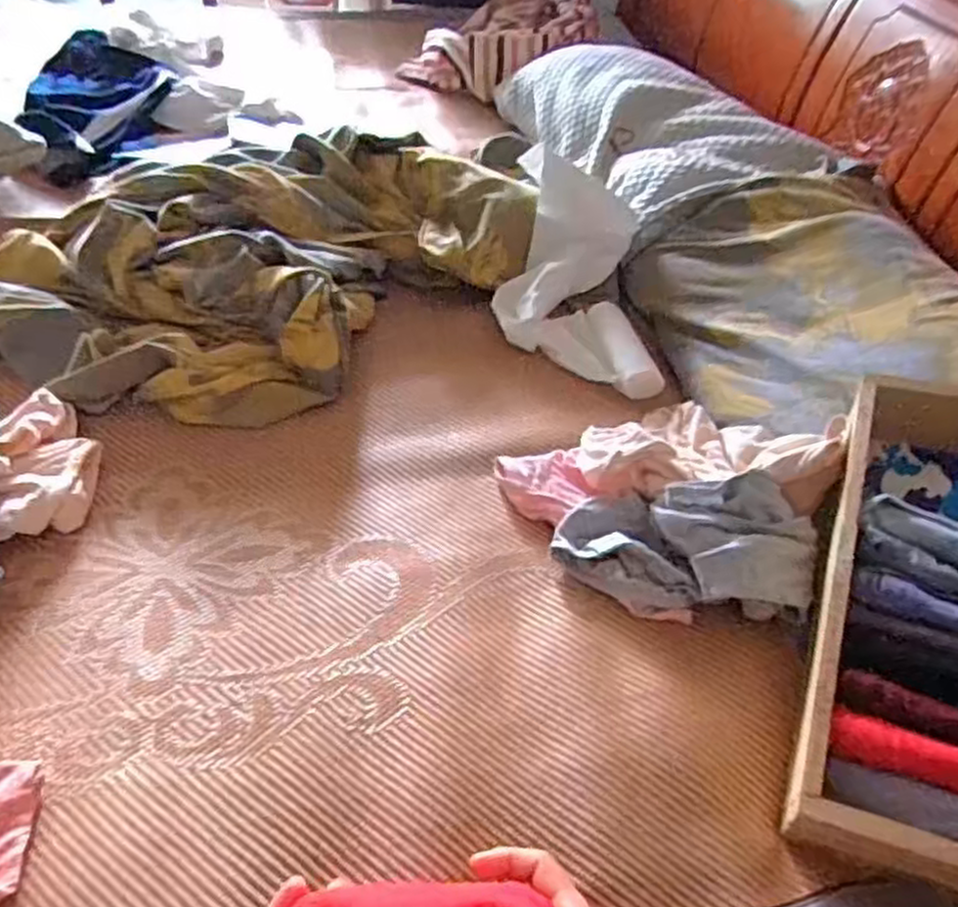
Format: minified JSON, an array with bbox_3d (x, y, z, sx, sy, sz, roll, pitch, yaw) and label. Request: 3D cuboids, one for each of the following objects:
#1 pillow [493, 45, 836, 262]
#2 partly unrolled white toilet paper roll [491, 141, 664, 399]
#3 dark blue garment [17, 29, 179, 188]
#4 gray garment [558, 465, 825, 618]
[{"bbox_3d":[0.246,-0.497,1.166,0.302,0.113,0.538,-11,47,-18],"label":"pillow"},{"bbox_3d":[0.109,-0.210,0.896,0.176,0.075,0.337,0,63,-8],"label":"partly unrolled white toilet paper roll"},{"bbox_3d":[-0.587,-0.553,1.197,0.214,0.054,0.500,-9,47,-16],"label":"dark blue garment"},{"bbox_3d":[0.169,0.073,0.630,0.203,0.075,0.111,7,44,-1],"label":"gray garment"}]

